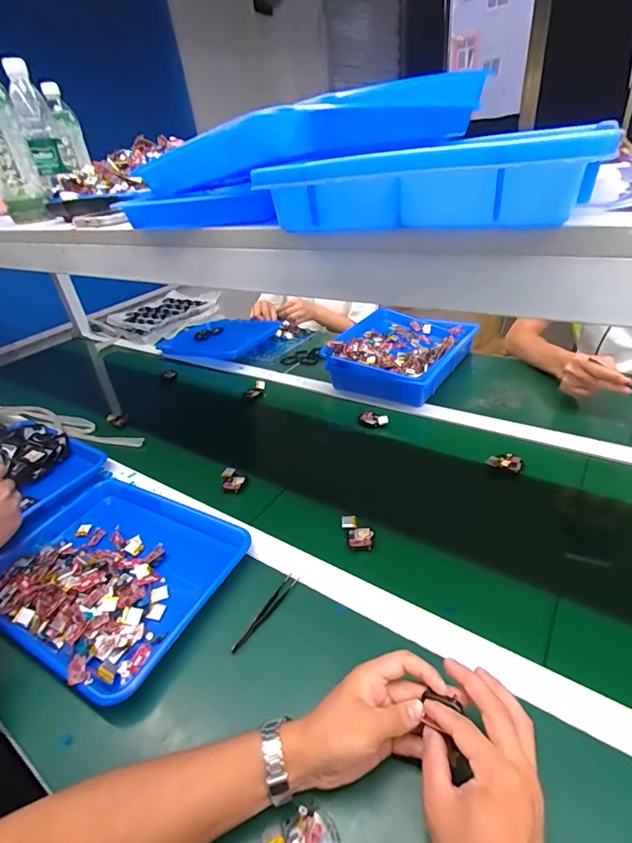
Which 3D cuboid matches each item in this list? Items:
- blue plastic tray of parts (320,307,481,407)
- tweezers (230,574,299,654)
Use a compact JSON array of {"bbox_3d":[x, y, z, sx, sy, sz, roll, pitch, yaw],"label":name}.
[{"bbox_3d":[0.203,-0.171,1.012,0.260,0.091,0.329,18,41,32],"label":"blue plastic tray of parts"},{"bbox_3d":[-0.060,0.233,0.515,0.015,0.006,0.114,17,41,31],"label":"tweezers"}]

